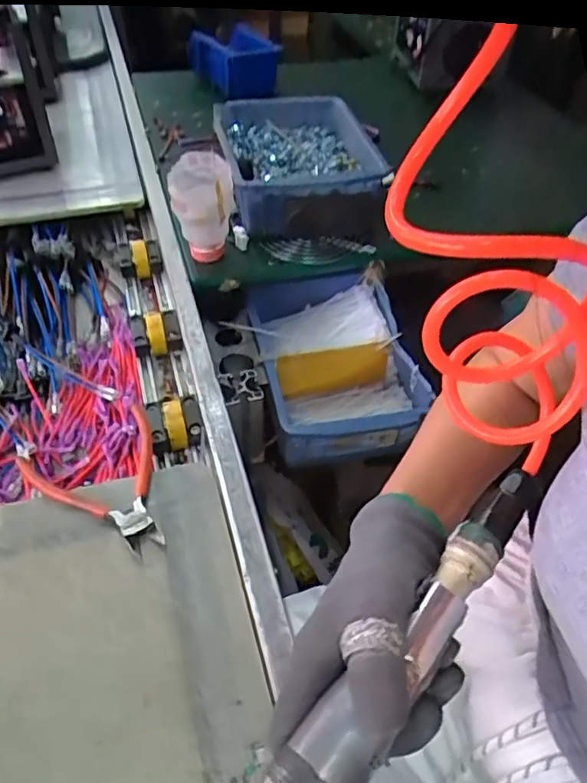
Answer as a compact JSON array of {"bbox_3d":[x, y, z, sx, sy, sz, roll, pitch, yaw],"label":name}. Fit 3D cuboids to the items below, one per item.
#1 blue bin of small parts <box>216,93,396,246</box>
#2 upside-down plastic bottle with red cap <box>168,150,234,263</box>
[{"bbox_3d":[0.001,-0.299,0.790,0.191,0.075,0.268,-7,47,-8],"label":"blue bin of small parts"},{"bbox_3d":[-0.099,-0.199,0.665,0.067,0.111,0.069,-3,46,-4],"label":"upside-down plastic bottle with red cap"}]

